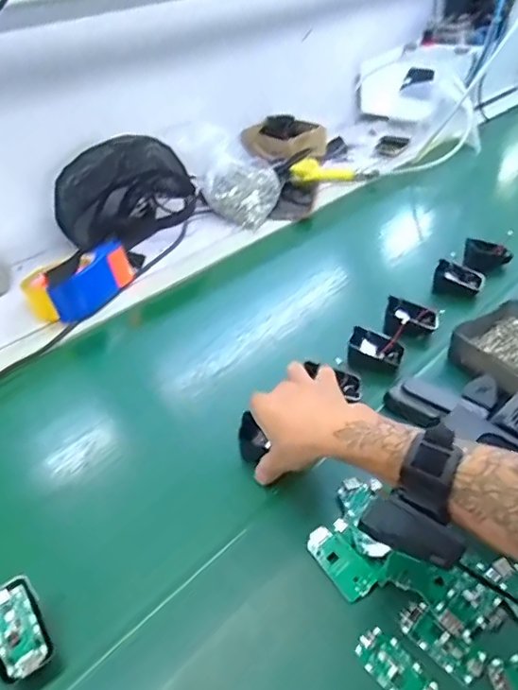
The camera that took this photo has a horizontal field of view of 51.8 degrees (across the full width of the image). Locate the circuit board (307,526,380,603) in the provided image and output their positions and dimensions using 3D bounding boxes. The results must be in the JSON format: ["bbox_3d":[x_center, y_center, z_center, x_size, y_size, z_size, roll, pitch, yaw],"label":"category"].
[{"bbox_3d":[0.069,0.183,0.453,0.032,0.006,0.065,-27,43,-26],"label":"circuit board"}]

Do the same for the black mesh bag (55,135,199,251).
[{"bbox_3d":[-0.242,-0.285,0.961,0.230,0.162,0.121,-13,39,-10],"label":"black mesh bag"}]

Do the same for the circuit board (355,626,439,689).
[{"bbox_3d":[0.101,0.238,0.389,0.032,0.005,0.063,-31,45,-29],"label":"circuit board"}]

